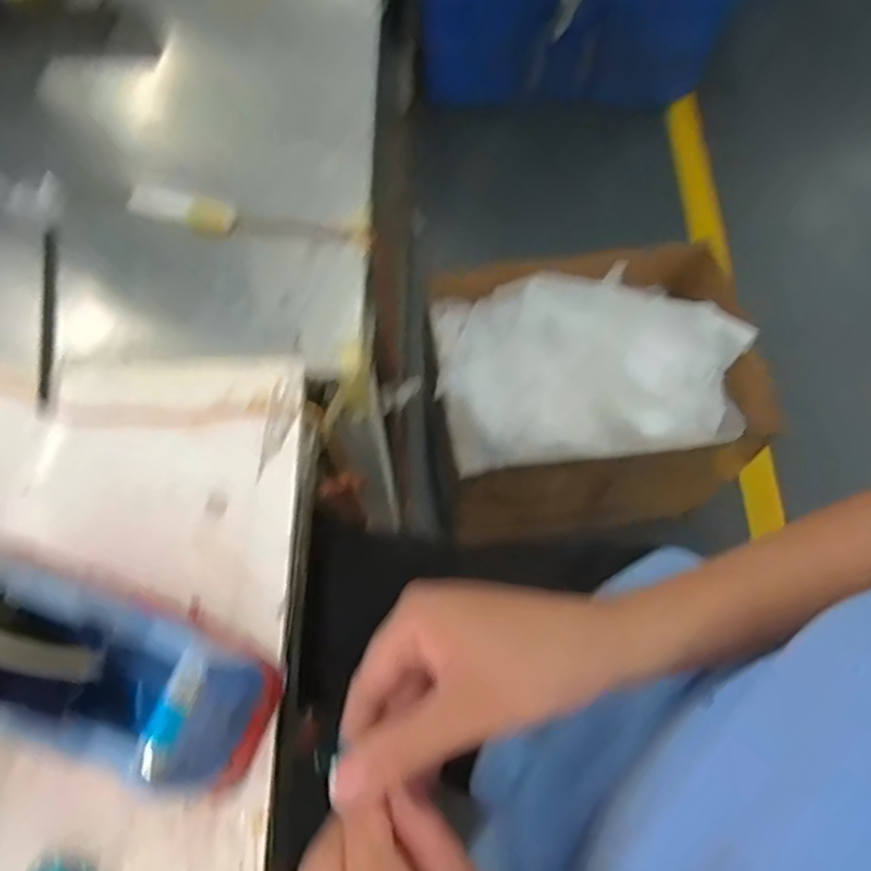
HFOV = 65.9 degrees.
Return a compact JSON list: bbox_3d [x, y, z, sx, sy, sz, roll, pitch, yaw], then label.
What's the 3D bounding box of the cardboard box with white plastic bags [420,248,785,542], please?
[{"bbox_3d":[0.222,-0.069,0.982,0.435,0.236,0.327,-8,66,-4],"label":"cardboard box with white plastic bags"}]

